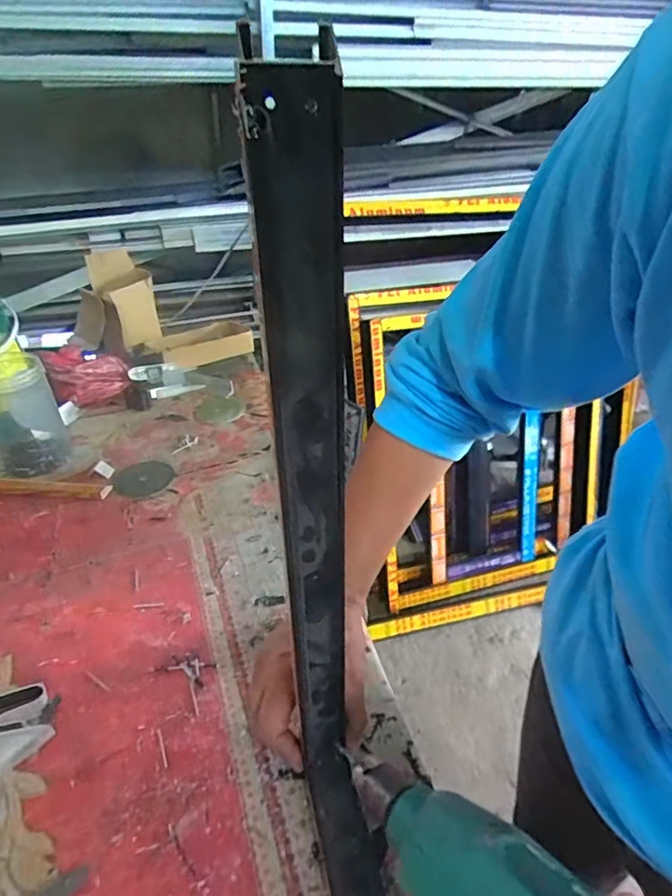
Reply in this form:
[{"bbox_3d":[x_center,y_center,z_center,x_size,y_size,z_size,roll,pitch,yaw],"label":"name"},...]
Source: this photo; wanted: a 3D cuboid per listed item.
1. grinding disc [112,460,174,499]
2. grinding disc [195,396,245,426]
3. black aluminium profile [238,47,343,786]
[{"bbox_3d":[-0.291,0.046,0.788,0.085,0.010,0.085,0,35,0],"label":"grinding disc"},{"bbox_3d":[-0.209,-0.069,0.938,0.084,0.006,0.090,-5,35,-7],"label":"grinding disc"},{"bbox_3d":[-0.013,0.052,0.305,0.046,0.457,0.017,-27,42,-32],"label":"black aluminium profile"}]

